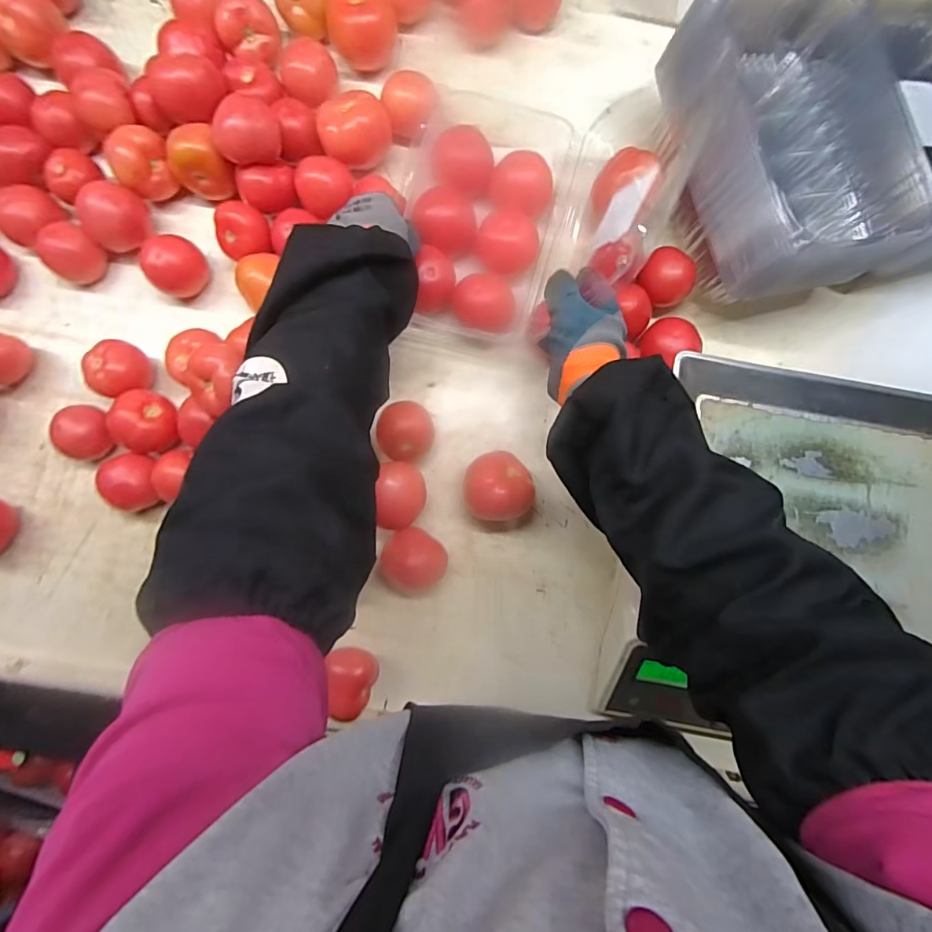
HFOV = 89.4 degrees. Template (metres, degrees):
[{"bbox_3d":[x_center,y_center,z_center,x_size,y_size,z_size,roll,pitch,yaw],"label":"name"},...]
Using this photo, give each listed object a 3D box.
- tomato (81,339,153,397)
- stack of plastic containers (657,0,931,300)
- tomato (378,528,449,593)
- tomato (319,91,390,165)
[{"bbox_3d":[-0.381,-0.105,0.524,0.053,0.058,0.060,20,85,1],"label":"tomato"},{"bbox_3d":[0.410,-0.342,0.496,0.373,0.143,0.273,-12,85,-2],"label":"stack of plastic containers"},{"bbox_3d":[-0.056,0.101,0.509,0.066,0.051,0.061,0,85,-1],"label":"tomato"},{"bbox_3d":[-0.126,-0.382,0.537,0.078,0.065,0.075,0,85,-1],"label":"tomato"}]

